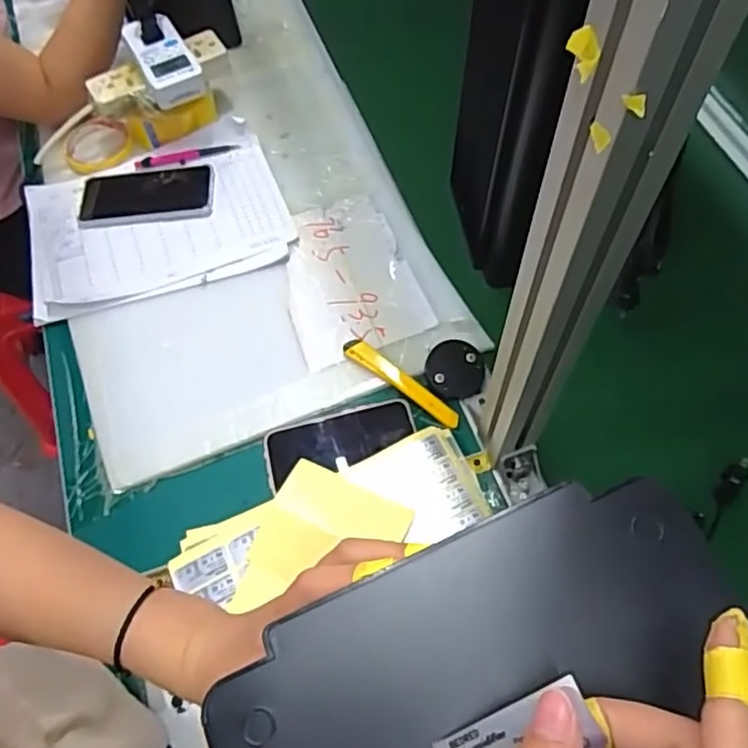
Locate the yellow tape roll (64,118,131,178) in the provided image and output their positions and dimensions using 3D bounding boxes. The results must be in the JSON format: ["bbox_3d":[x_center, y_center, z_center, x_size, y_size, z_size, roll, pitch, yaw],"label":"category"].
[{"bbox_3d":[-0.358,-0.292,0.846,0.084,0.015,0.095,-13,62,-4],"label":"yellow tape roll"}]

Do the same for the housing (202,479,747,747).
[{"bbox_3d":[0.047,0.124,0.218,0.191,0.017,0.137,-23,64,-11],"label":"housing"}]

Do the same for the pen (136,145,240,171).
[{"bbox_3d":[-0.237,-0.277,0.827,0.131,0.006,0.018,-11,63,-5],"label":"pen"}]

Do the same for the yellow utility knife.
[{"bbox_3d":[0.028,0.006,0.661,0.136,0.013,0.024,35,69,19],"label":"yellow utility knife"}]

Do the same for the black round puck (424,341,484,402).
[{"bbox_3d":[0.083,-0.004,0.663,0.059,0.007,0.061,2,80,-9],"label":"black round puck"}]

